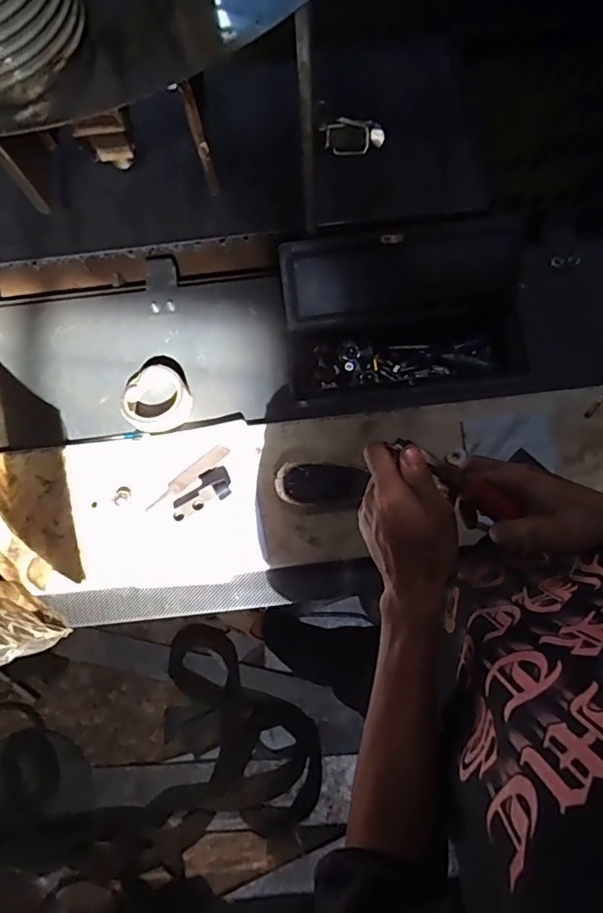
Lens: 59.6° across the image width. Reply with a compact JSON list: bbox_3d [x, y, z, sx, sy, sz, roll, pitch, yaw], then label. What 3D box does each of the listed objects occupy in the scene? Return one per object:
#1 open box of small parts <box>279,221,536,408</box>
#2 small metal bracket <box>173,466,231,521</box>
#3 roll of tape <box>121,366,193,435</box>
[{"bbox_3d":[0.169,-0.212,0.836,0.370,0.183,0.230,-7,76,0],"label":"open box of small parts"},{"bbox_3d":[-0.143,0.047,0.737,0.089,0.034,0.053,-24,76,-4],"label":"small metal bracket"},{"bbox_3d":[-0.219,-0.087,0.796,0.097,0.046,0.099,0,76,2],"label":"roll of tape"}]

